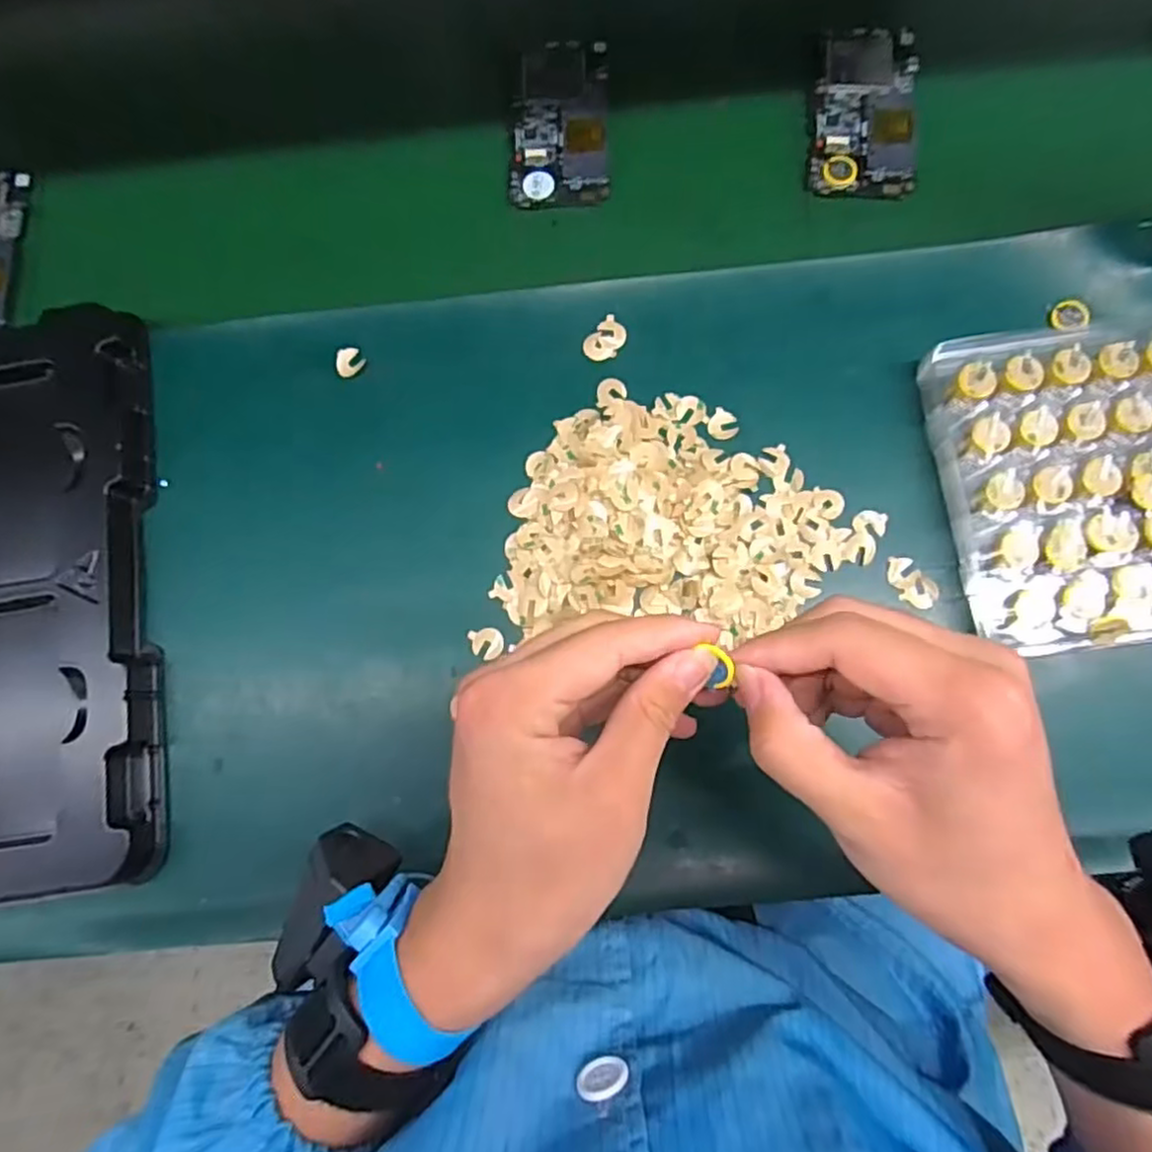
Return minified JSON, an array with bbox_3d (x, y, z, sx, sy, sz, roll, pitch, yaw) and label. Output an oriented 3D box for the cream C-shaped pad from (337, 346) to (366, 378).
[{"bbox_3d":[-0.136,-0.129,0.416,0.017,0.006,0.015,-31,80,-5],"label":"cream C-shaped pad"}]

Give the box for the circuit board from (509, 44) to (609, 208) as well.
[{"bbox_3d":[-0.011,-0.298,0.452,0.064,0.011,0.121,0,79,1],"label":"circuit board"}]

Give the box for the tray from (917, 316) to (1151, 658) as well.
[{"bbox_3d":[0.280,-0.057,0.378,0.152,0.035,0.191,-8,79,0],"label":"tray"}]

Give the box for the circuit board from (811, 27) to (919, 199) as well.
[{"bbox_3d":[0.185,-0.298,0.441,0.061,0.013,0.120,6,79,3],"label":"circuit board"}]

